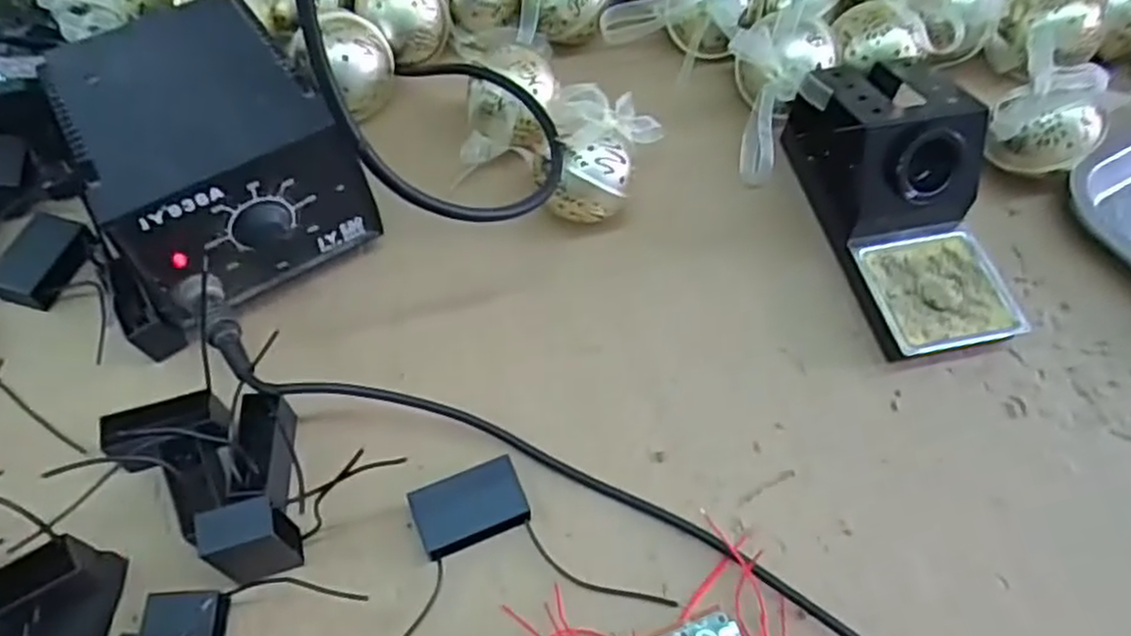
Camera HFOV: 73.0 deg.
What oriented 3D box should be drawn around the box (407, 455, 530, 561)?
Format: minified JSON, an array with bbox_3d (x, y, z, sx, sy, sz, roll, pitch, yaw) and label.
[{"bbox_3d":[-0.042,0.086,0.342,0.047,0.016,0.031,-21,63,-13],"label":"box"}]

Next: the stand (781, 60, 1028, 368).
[{"bbox_3d":[0.182,-0.069,0.403,0.072,0.074,0.167,-12,61,-8],"label":"stand"}]

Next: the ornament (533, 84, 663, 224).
[{"bbox_3d":[0.018,-0.084,0.420,0.055,0.054,0.069,11,60,4],"label":"ornament"}]

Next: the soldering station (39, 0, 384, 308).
[{"bbox_3d":[-0.181,-0.088,0.395,0.109,0.090,0.140,-29,65,-17],"label":"soldering station"}]

